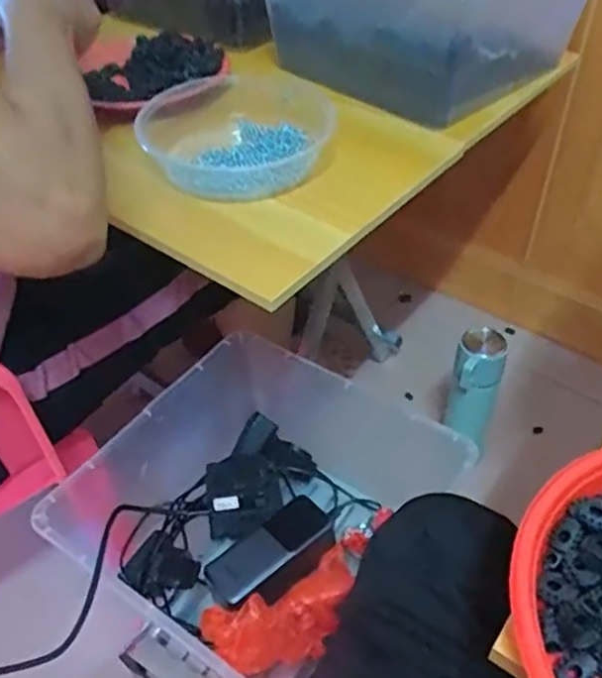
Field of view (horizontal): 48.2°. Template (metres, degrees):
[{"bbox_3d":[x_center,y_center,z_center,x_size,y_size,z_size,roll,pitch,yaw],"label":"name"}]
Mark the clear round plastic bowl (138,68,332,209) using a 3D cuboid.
[{"bbox_3d":[-0.059,-0.206,0.664,0.182,0.039,0.184,-1,44,1],"label":"clear round plastic bowl"}]

